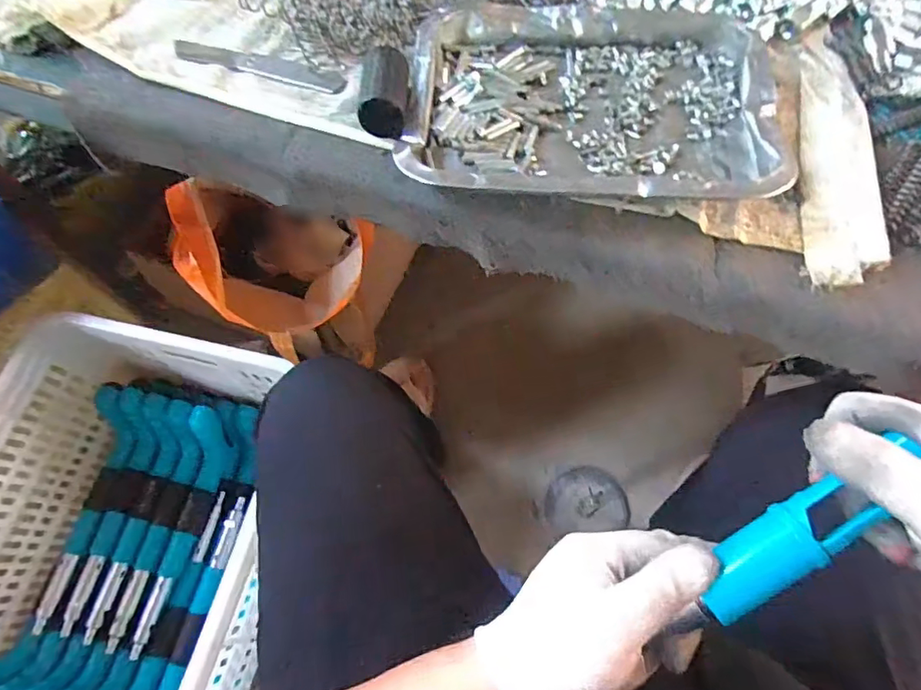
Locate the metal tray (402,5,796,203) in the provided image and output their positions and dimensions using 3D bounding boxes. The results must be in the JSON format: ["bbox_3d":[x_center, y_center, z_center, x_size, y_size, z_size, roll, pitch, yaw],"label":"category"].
[{"bbox_3d":[0.089,-0.176,0.371,0.244,0.031,0.186,4,67,4],"label":"metal tray"}]

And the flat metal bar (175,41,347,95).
[{"bbox_3d":[-0.161,-0.223,0.421,0.149,0.005,0.025,17,68,9],"label":"flat metal bar"}]

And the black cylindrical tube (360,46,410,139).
[{"bbox_3d":[-0.055,-0.183,0.382,0.032,0.031,0.070,-3,67,1],"label":"black cylindrical tube"}]

